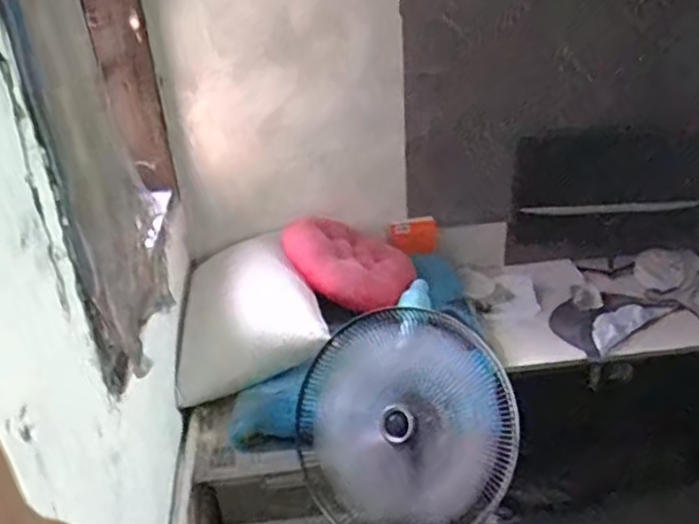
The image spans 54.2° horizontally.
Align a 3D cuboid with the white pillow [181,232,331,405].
[{"bbox_3d":[-0.259,0.118,1.606,0.352,0.347,0.141,-25,-13,2],"label":"white pillow"}]

